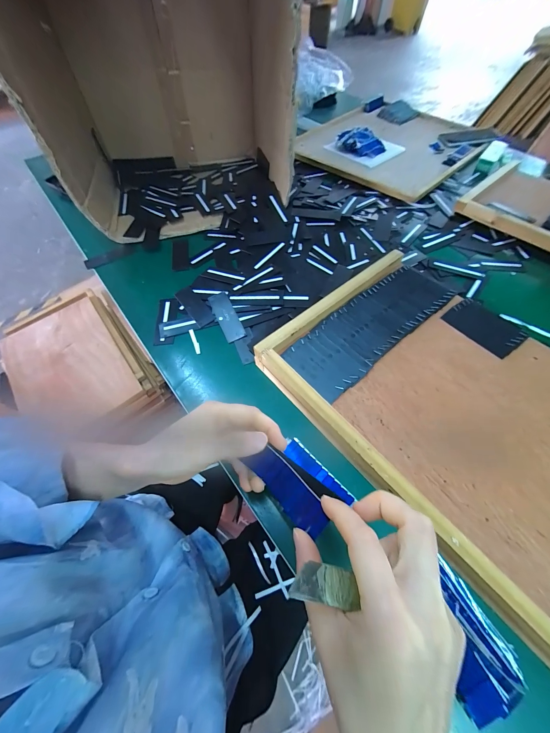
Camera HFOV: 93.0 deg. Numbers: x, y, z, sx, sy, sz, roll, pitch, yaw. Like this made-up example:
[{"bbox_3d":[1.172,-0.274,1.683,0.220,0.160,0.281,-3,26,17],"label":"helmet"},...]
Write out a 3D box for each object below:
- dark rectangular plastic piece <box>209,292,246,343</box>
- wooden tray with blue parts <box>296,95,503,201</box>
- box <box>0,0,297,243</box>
[{"bbox_3d":[-0.076,-0.079,0.407,0.031,0.005,0.096,-24,64,-8],"label":"dark rectangular plastic piece"},{"bbox_3d":[0.319,-0.614,0.703,0.390,0.034,0.473,39,67,22],"label":"wooden tray with blue parts"},{"bbox_3d":[-0.193,-0.513,0.450,0.398,0.354,0.356,-12,59,-6],"label":"box"}]

